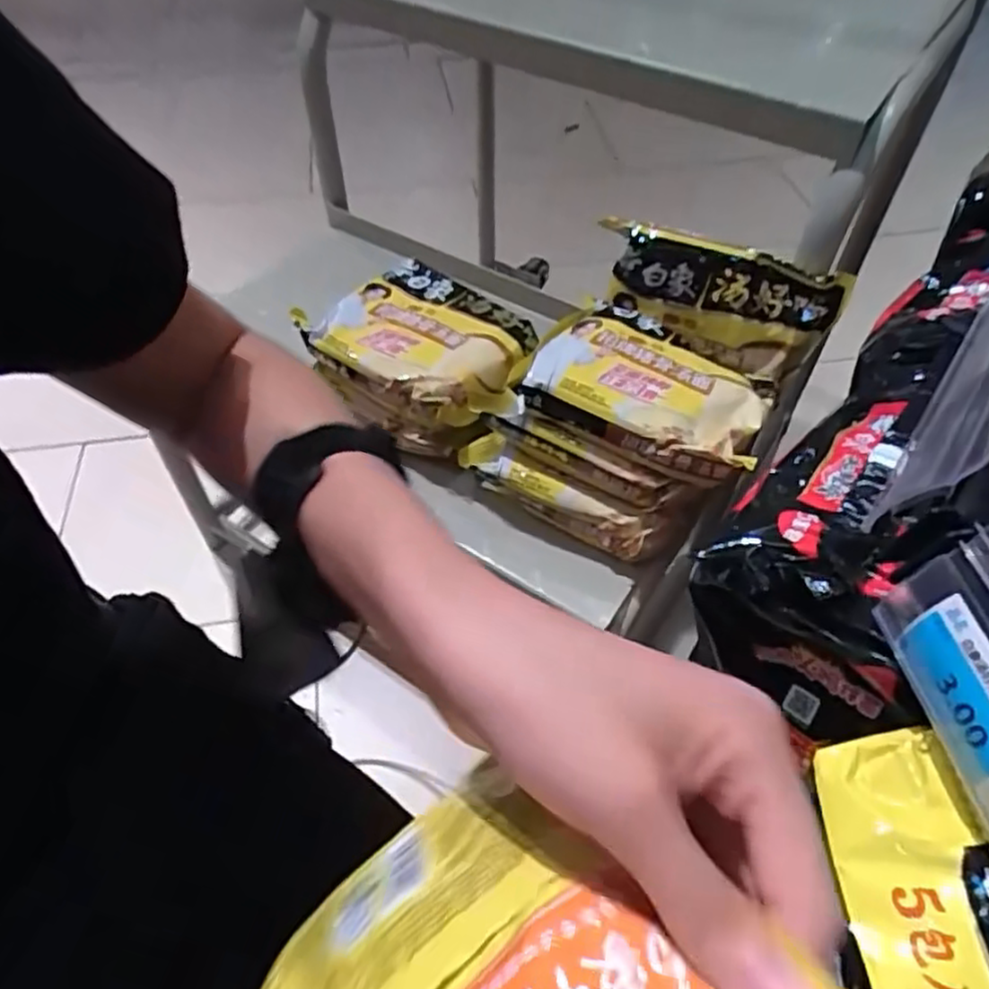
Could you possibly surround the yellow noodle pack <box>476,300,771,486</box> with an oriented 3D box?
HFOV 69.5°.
[{"bbox_3d":[0.096,-0.077,0.471,0.159,0.032,0.117,22,54,17],"label":"yellow noodle pack"}]

